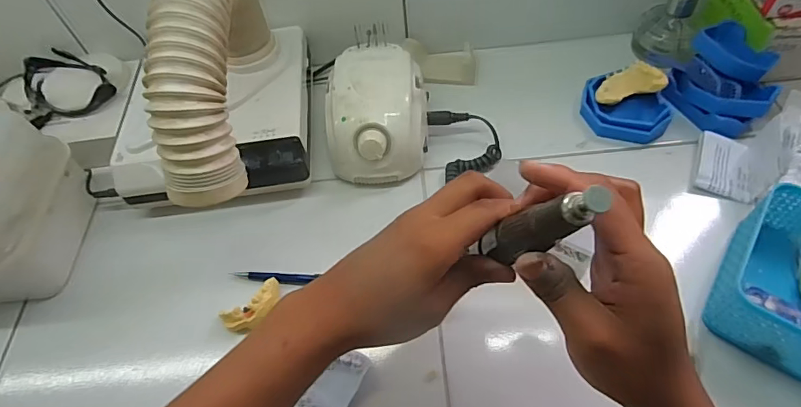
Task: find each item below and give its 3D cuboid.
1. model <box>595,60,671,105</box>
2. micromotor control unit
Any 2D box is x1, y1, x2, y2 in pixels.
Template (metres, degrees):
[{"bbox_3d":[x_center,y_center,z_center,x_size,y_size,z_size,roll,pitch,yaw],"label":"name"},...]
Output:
[{"bbox_3d":[0.253,-0.133,0.520,0.068,0.022,0.047,-11,41,28],"label":"model"},{"bbox_3d":[-0.025,-0.098,0.505,0.108,0.075,0.134,0,55,5],"label":"micromotor control unit"}]

